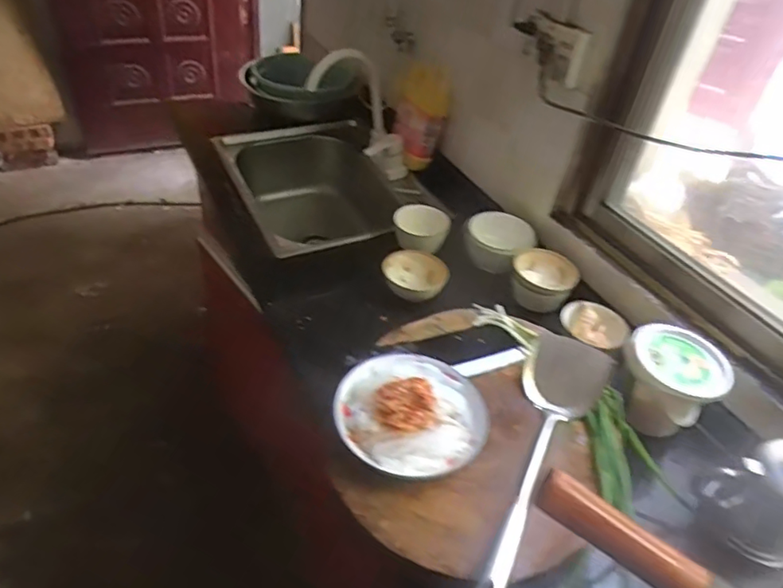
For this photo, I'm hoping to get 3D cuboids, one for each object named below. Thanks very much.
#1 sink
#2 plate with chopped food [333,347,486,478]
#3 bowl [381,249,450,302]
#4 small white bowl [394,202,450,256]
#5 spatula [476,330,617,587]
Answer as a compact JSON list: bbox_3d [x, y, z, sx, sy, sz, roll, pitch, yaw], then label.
[{"bbox_3d":[-0.176,-0.204,1.367,0.397,0.245,0.493,-17,46,-26],"label":"sink"},{"bbox_3d":[0.026,0.139,0.702,0.177,0.044,0.175,5,40,-4],"label":"plate with chopped food"},{"bbox_3d":[0.043,-0.024,1.023,0.121,0.064,0.126,5,40,-4],"label":"bowl"},{"bbox_3d":[0.063,-0.126,1.104,0.100,0.057,0.109,5,40,-4],"label":"small white bowl"},{"bbox_3d":[0.171,0.185,0.703,0.102,0.045,0.402,27,44,21],"label":"spatula"}]

